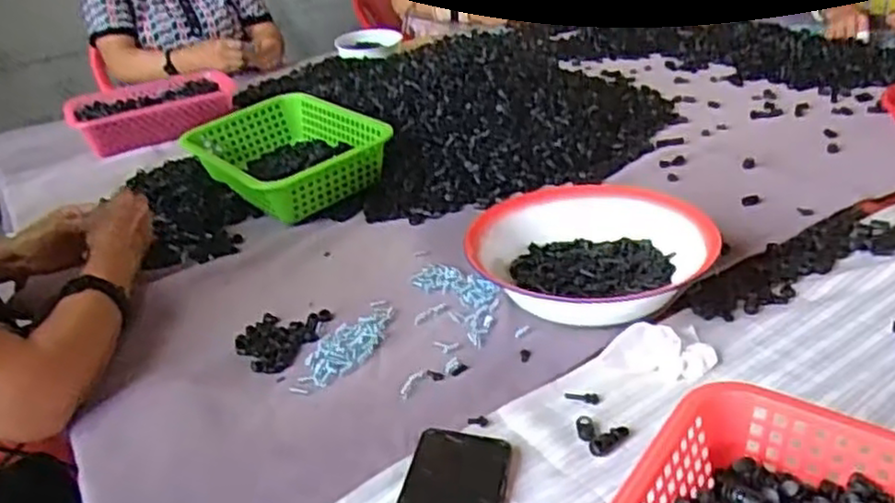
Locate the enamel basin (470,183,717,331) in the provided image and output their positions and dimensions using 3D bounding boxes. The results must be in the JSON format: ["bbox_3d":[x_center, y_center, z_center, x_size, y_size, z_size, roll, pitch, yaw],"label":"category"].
[{"bbox_3d":[0.166,-0.009,0.799,0.245,0.061,0.220,12,34,27],"label":"enamel basin"}]

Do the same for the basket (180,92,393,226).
[{"bbox_3d":[-0.236,-0.145,1.088,0.239,0.085,0.288,-23,34,-27],"label":"basket"}]

